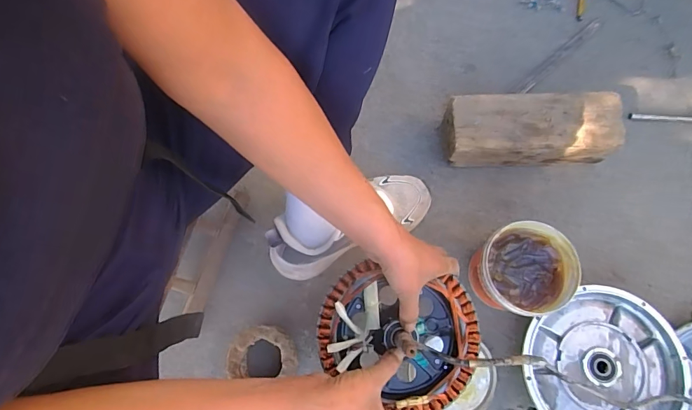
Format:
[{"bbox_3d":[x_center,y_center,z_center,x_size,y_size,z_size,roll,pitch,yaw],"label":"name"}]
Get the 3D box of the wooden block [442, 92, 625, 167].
[{"bbox_3d":[0.290,-0.117,0.667,0.259,0.096,0.096,-1,75,2],"label":"wooden block"}]

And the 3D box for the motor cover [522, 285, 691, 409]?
[{"bbox_3d":[0.363,0.233,0.582,0.219,0.050,0.208,-31,76,-6],"label":"motor cover"}]

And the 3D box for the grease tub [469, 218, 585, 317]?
[{"bbox_3d":[0.243,0.096,0.599,0.137,0.107,0.121,8,77,2],"label":"grease tub"}]

